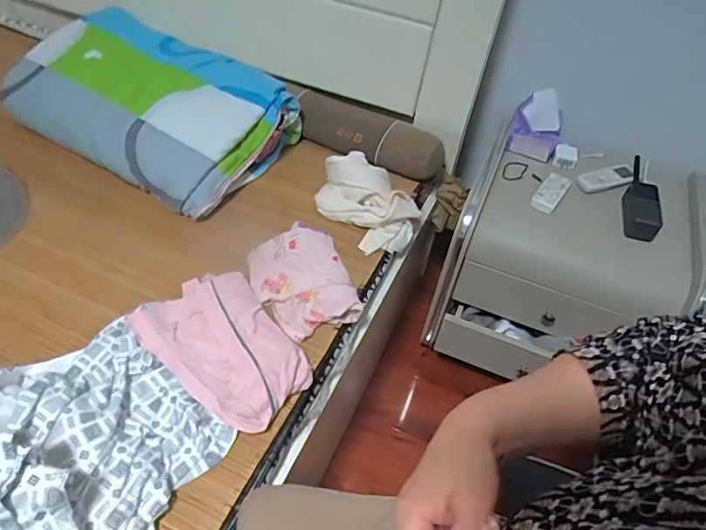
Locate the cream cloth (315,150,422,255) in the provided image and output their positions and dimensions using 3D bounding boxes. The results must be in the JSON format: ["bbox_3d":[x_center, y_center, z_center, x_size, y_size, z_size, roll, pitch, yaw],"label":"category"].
[{"bbox_3d":[0.023,-0.137,1.037,0.227,0.074,0.168,31,53,22],"label":"cream cloth"}]

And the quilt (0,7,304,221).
[{"bbox_3d":[-0.463,-0.377,1.140,0.581,0.167,0.376,29,52,20],"label":"quilt"}]

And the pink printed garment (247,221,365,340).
[{"bbox_3d":[-0.094,0.021,0.913,0.169,0.035,0.231,-18,52,-20],"label":"pink printed garment"}]

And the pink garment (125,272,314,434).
[{"bbox_3d":[-0.201,0.115,0.796,0.288,0.031,0.185,34,54,24],"label":"pink garment"}]

